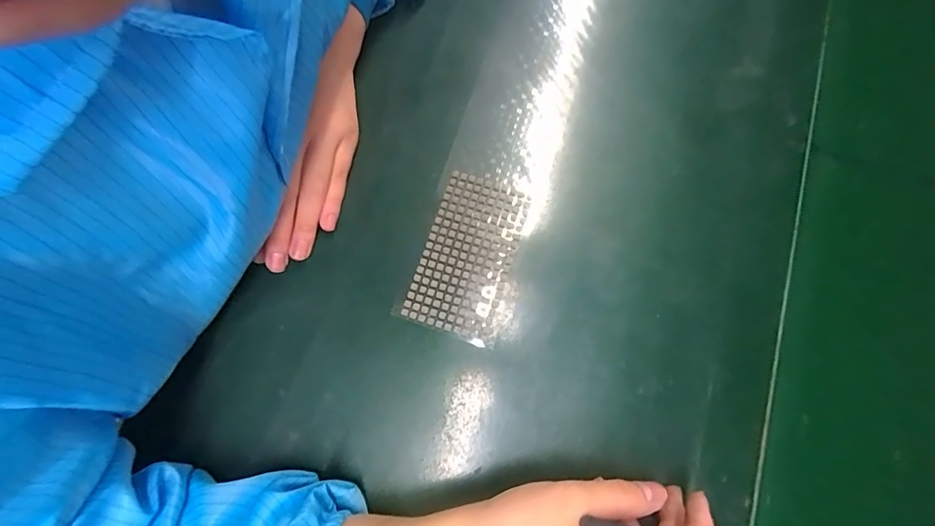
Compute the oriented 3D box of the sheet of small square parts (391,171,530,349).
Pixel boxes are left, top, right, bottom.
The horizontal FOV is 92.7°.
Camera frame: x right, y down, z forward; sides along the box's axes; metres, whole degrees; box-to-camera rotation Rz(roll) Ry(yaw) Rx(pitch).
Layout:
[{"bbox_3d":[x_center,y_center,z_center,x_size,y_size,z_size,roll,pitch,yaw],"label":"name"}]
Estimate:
[{"bbox_3d":[0.004,-0.004,0.296,0.068,0.004,0.106,22,79,5],"label":"sheet of small square parts"}]

